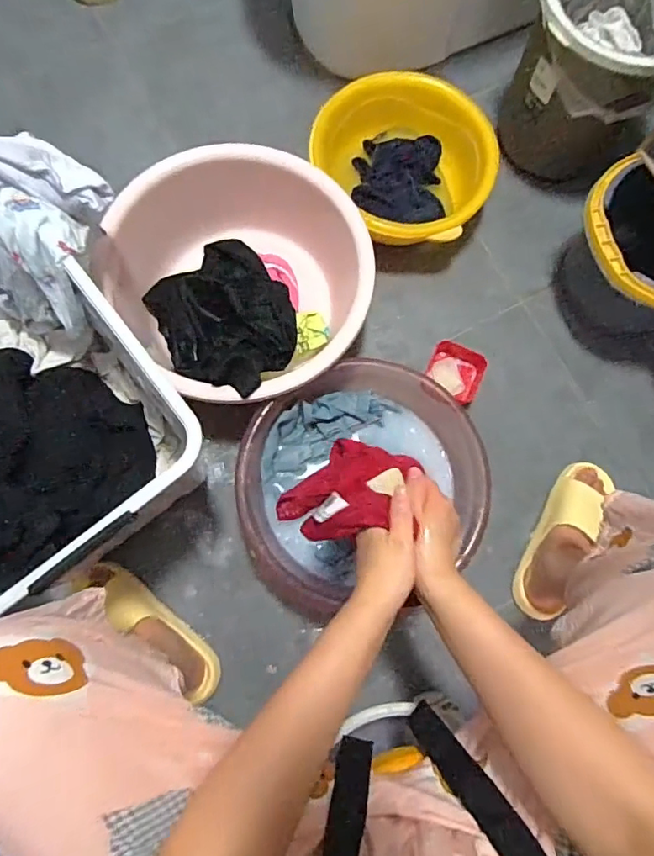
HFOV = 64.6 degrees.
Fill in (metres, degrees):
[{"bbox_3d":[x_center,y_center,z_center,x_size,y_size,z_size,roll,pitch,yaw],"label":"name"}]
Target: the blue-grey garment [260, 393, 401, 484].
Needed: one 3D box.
[{"bbox_3d":[-0.004,-0.002,0.768,0.214,0.038,0.091,-24,80,-8],"label":"blue-grey garment"}]

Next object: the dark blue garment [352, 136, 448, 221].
[{"bbox_3d":[0.127,-0.429,0.913,0.154,0.040,0.168,-5,78,-4],"label":"dark blue garment"}]

